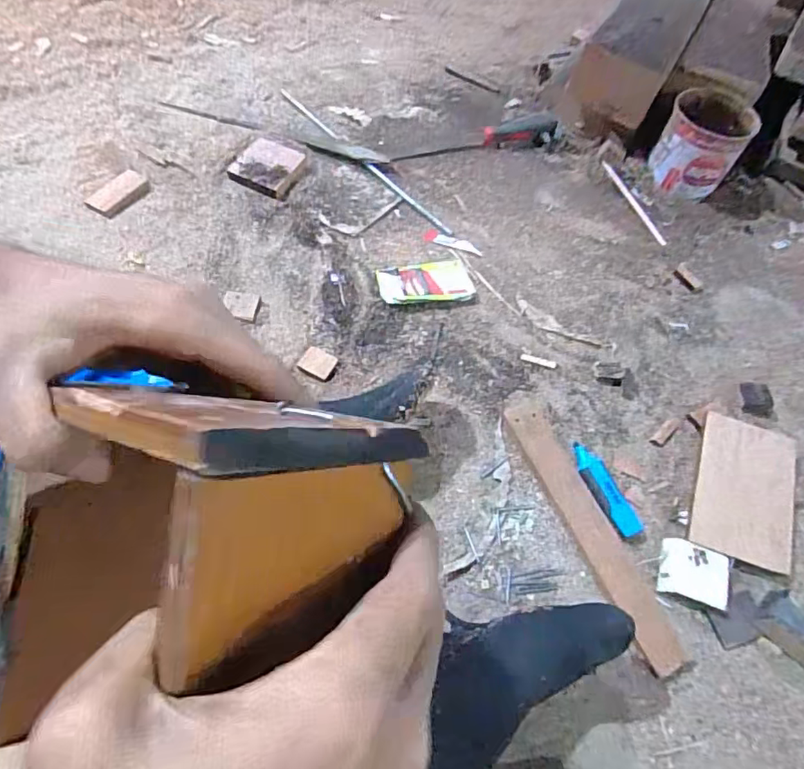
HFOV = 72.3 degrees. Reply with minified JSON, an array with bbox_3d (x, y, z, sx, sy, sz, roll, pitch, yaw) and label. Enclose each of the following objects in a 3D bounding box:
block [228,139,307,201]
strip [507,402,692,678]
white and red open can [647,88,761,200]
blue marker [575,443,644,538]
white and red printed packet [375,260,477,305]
[{"bbox_3d":[-0.181,-0.295,0.748,0.085,0.016,0.086,22,59,9],"label":"block"},{"bbox_3d":[0.175,0.133,0.519,0.041,0.018,0.260,-18,61,-16],"label":"strip"},{"bbox_3d":[0.421,-0.335,0.785,0.112,0.112,0.097,30,60,13],"label":"white and red open can"},{"bbox_3d":[0.193,0.100,0.527,0.025,0.014,0.096,-21,62,-17],"label":"blue marker"},{"bbox_3d":[0.027,-0.119,0.650,0.108,0.015,0.061,-10,59,-11],"label":"white and red printed packet"}]

